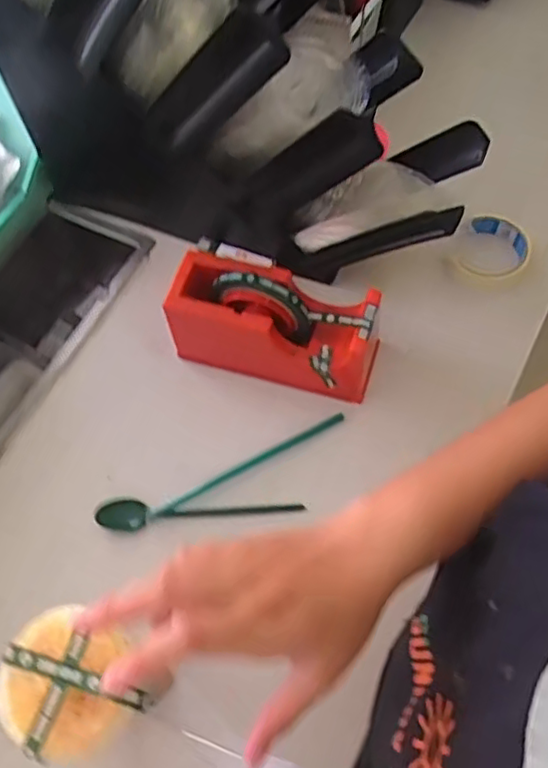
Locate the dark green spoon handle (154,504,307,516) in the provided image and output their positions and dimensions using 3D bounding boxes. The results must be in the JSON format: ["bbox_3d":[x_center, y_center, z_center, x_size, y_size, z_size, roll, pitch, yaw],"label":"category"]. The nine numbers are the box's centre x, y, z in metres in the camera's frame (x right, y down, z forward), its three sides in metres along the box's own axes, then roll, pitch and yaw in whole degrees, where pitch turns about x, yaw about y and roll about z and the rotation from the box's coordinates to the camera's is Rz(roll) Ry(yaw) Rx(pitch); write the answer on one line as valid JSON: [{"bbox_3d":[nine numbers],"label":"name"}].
[{"bbox_3d":[-0.041,0.121,0.607,0.139,0.004,0.009,-2,63,1],"label":"dark green spoon handle"}]

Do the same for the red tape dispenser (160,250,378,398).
[{"bbox_3d":[-0.002,-0.059,0.634,0.201,0.108,0.075,15,65,10],"label":"red tape dispenser"}]

